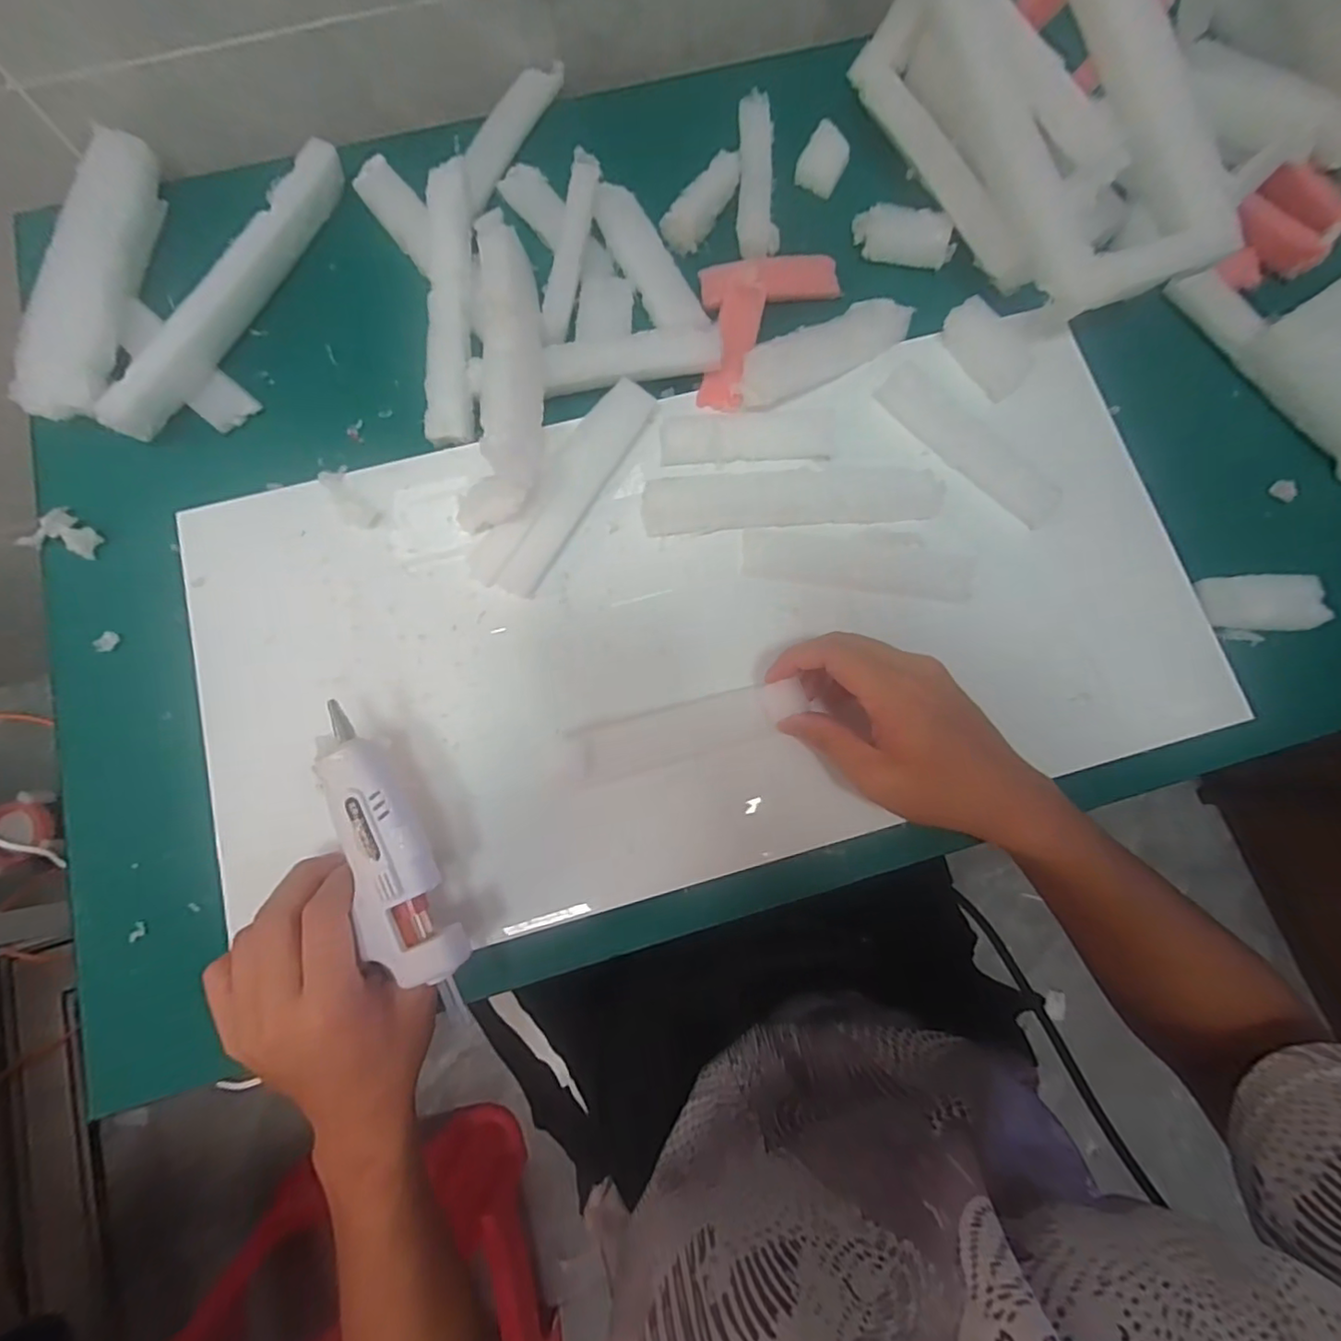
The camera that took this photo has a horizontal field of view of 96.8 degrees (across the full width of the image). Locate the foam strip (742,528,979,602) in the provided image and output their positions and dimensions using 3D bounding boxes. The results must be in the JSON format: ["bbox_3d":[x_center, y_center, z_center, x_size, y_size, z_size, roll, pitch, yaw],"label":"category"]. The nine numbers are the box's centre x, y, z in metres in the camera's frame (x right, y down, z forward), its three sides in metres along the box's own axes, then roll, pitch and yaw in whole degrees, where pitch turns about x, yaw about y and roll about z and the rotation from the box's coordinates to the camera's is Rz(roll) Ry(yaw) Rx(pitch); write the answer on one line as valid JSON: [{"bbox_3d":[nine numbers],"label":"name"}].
[{"bbox_3d":[0.118,-0.070,0.373,0.142,0.008,0.038,6,79,1],"label":"foam strip"}]

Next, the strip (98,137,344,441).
[{"bbox_3d":[-0.286,-0.252,0.387,0.017,0.028,0.233,25,80,5],"label":"strip"}]

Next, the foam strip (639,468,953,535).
[{"bbox_3d":[0.075,-0.108,0.373,0.182,0.010,0.036,-4,79,-1],"label":"foam strip"}]

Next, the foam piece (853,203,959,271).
[{"bbox_3d":[0.163,-0.303,0.415,0.070,0.017,0.031,10,79,2],"label":"foam piece"}]

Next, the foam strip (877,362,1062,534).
[{"bbox_3d":[0.189,-0.144,0.376,0.028,0.013,0.129,-43,82,-8],"label":"foam strip"}]

